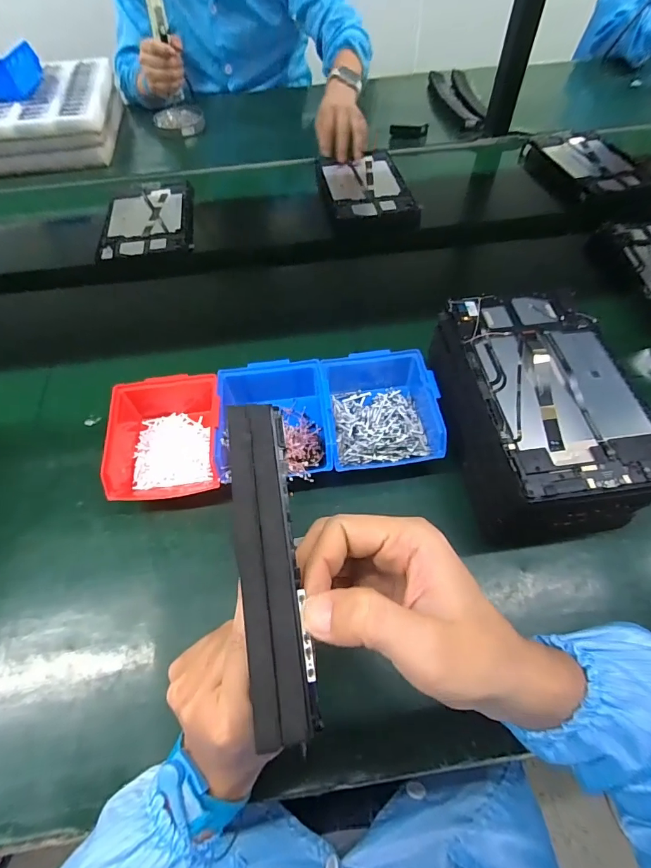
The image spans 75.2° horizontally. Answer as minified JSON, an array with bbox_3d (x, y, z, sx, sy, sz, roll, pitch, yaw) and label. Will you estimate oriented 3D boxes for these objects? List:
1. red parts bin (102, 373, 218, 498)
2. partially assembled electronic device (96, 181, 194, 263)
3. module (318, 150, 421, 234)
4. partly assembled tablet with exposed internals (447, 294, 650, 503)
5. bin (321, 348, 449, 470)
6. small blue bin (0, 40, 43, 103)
[{"bbox_3d":[-0.177,0.007,0.483,0.120,0.064,0.132,-7,58,-3],"label":"red parts bin"},{"bbox_3d":[-0.328,-0.394,0.788,0.157,0.021,0.206,-8,58,-4],"label":"partially assembled electronic device"},{"bbox_3d":[0.076,-0.473,0.822,0.158,0.032,0.229,-8,58,-4],"label":"module"},{"bbox_3d":[0.225,-0.052,0.416,0.148,0.013,0.238,-7,58,-3],"label":"partly assembled tablet with exposed internals"},{"bbox_3d":[0.064,-0.031,0.501,0.125,0.067,0.151,-5,58,-2],"label":"bin"},{"bbox_3d":[-0.676,-0.761,0.891,0.124,0.074,0.108,-10,57,-5],"label":"small blue bin"}]

